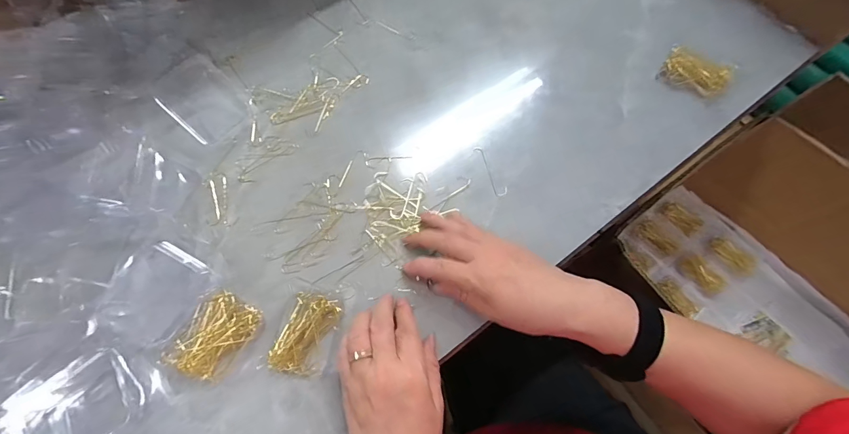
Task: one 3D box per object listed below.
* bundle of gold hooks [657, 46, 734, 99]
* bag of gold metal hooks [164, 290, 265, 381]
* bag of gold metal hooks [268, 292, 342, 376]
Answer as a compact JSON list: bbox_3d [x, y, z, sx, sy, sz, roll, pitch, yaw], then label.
[{"bbox_3d":[0.320,-0.169,0.461,0.071,0.025,0.029,30,69,10],"label":"bundle of gold hooks"},{"bbox_3d":[-0.183,0.104,0.340,0.053,0.014,0.071,28,69,9],"label":"bag of gold metal hooks"},{"bbox_3d":[-0.105,0.104,0.347,0.042,0.008,0.067,14,67,3],"label":"bag of gold metal hooks"}]

